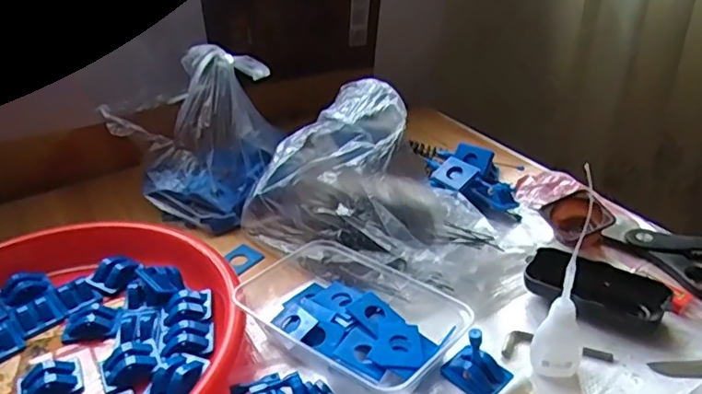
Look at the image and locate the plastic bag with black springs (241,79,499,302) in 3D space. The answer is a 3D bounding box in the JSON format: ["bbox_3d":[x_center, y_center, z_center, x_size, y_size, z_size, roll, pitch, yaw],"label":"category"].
[{"bbox_3d":[0.025,-0.020,0.544,0.236,0.131,0.140,13,35,25],"label":"plastic bag with black springs"}]

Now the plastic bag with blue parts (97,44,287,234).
[{"bbox_3d":[-0.159,-0.060,0.602,0.175,0.153,0.110,-12,33,-13],"label":"plastic bag with blue parts"}]

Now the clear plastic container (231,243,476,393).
[{"bbox_3d":[-0.004,0.090,0.470,0.186,0.033,0.097,17,37,29],"label":"clear plastic container"}]

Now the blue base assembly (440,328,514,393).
[{"bbox_3d":[0.089,0.114,0.412,0.029,0.043,0.044,-29,40,-34],"label":"blue base assembly"}]

